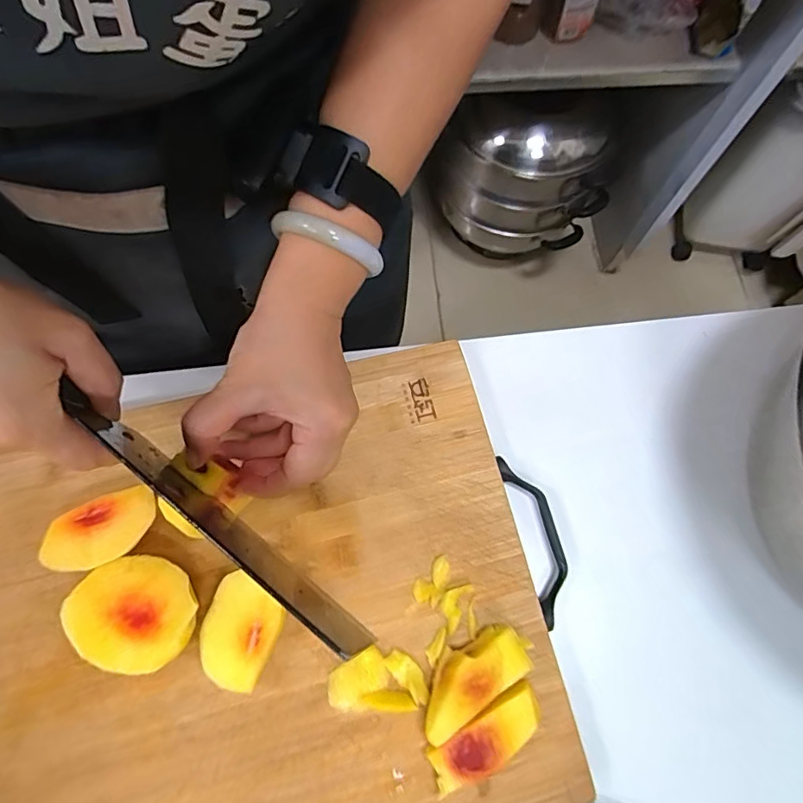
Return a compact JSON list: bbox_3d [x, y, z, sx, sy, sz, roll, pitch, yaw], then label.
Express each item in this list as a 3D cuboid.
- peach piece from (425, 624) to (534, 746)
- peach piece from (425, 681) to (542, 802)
[{"bbox_3d":[0.041,0.158,0.299,0.073,0.024,0.032,-33,75,-11],"label":"peach piece"},{"bbox_3d":[0.047,0.189,0.293,0.069,0.023,0.027,-32,75,-11],"label":"peach piece"}]

